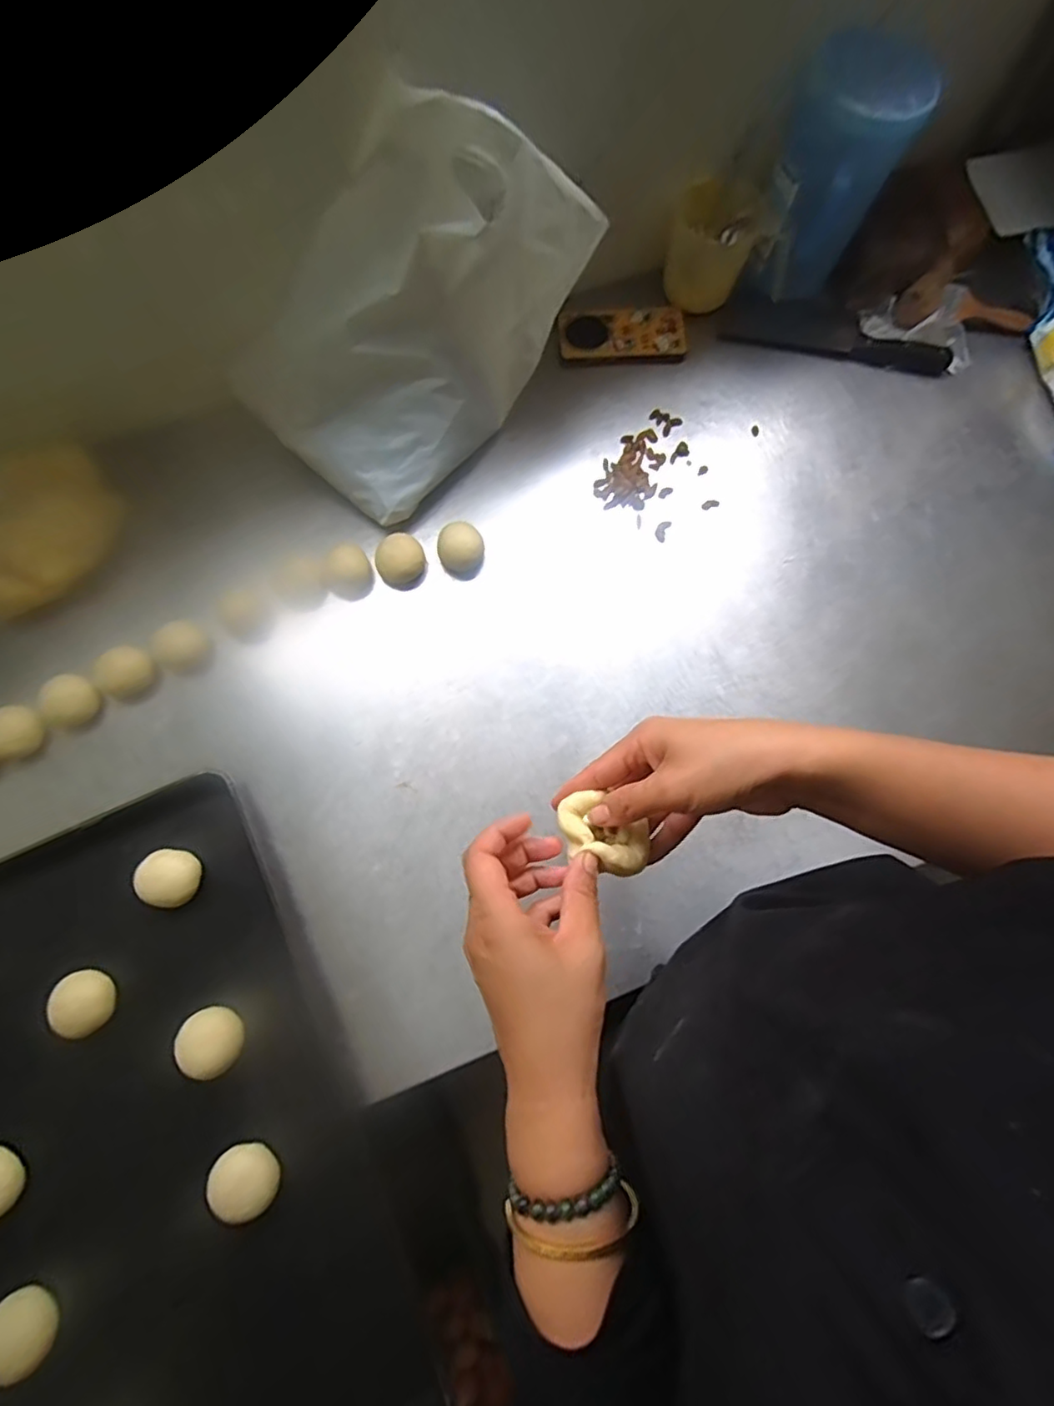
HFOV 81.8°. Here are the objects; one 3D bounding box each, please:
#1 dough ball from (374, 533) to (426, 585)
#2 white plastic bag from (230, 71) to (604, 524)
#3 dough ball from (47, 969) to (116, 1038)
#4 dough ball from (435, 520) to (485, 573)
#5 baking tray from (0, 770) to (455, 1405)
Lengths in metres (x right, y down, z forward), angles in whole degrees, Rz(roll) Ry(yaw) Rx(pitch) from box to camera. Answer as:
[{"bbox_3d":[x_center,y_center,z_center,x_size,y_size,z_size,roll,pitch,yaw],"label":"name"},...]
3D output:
[{"bbox_3d":[-0.147,-0.167,0.701,0.047,0.038,0.052,34,77,8],"label":"dough ball"},{"bbox_3d":[-0.114,-0.380,0.617,0.313,0.291,0.158,-42,79,-9],"label":"white plastic bag"},{"bbox_3d":[-0.423,0.285,0.579,0.050,0.027,0.056,-17,76,-5],"label":"dough ball"},{"bbox_3d":[-0.076,-0.177,0.702,0.051,0.038,0.048,0,75,-1],"label":"dough ball"},{"bbox_3d":[-0.376,0.387,0.548,0.421,0.033,0.557,-24,77,-7],"label":"baking tray"}]

